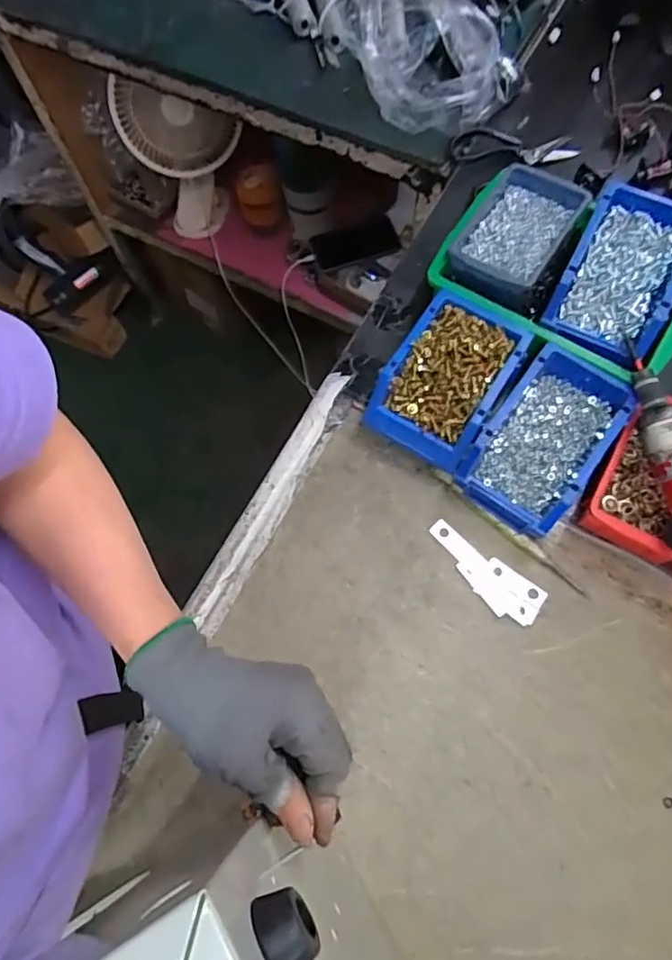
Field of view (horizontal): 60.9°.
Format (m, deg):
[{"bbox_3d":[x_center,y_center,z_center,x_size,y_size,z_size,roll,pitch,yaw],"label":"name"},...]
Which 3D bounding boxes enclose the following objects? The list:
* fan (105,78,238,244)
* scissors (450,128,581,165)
[{"bbox_3d":[-0.269,-0.621,1.079,0.217,0.325,0.140,1,65,2],"label":"fan"},{"bbox_3d":[0.223,-0.418,0.715,0.154,0.015,0.048,3,71,3],"label":"scissors"}]

